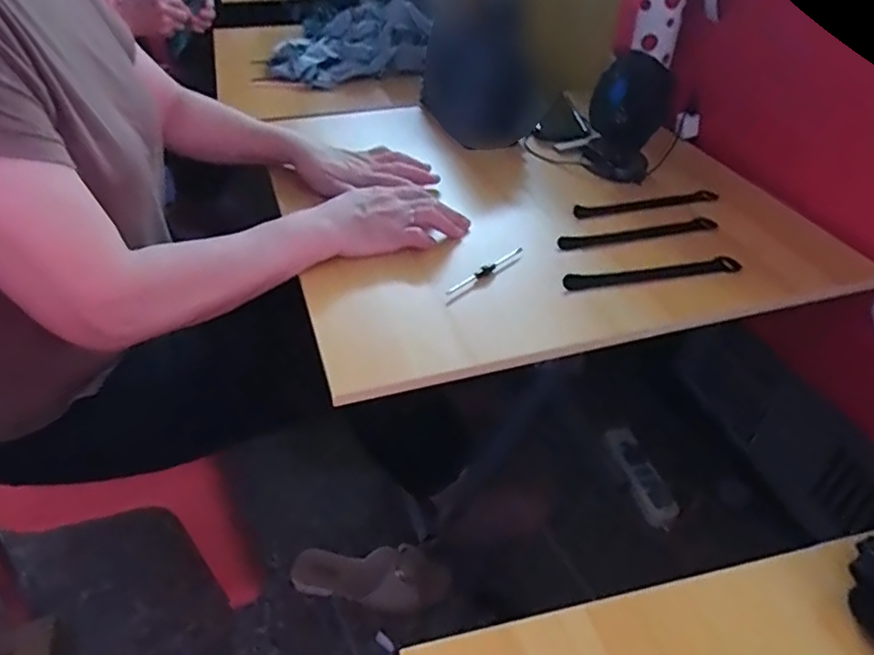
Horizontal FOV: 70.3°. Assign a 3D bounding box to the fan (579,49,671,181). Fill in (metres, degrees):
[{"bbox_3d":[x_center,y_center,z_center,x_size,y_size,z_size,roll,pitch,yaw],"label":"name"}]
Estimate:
[{"bbox_3d":[0.254,-0.279,0.826,0.099,0.115,0.127,9,40,11],"label":"fan"}]

